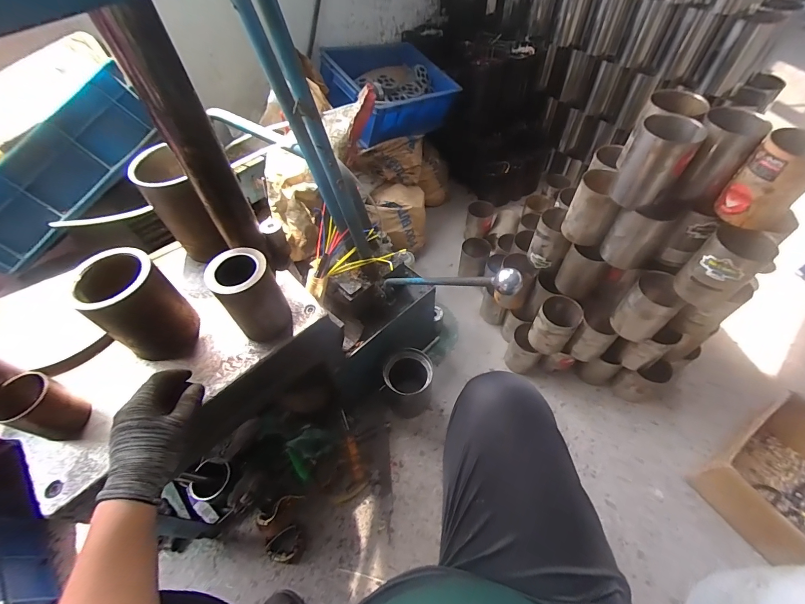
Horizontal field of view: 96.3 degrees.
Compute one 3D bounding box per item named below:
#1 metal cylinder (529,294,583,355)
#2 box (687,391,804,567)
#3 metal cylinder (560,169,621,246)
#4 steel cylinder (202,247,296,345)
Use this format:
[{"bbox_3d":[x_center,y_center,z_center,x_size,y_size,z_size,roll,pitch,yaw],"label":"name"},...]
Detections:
[{"bbox_3d":[0.370,0.062,0.884,0.089,0.134,0.090,-2,54,2],"label":"metal cylinder"},{"bbox_3d":[0.867,0.404,0.783,0.320,0.149,0.288,-28,58,-16],"label":"box"},{"bbox_3d":[0.401,-0.197,0.761,0.088,0.122,0.089,24,59,19],"label":"metal cylinder"},{"bbox_3d":[-0.239,-0.008,0.580,0.082,0.143,0.090,-2,54,2],"label":"steel cylinder"}]

